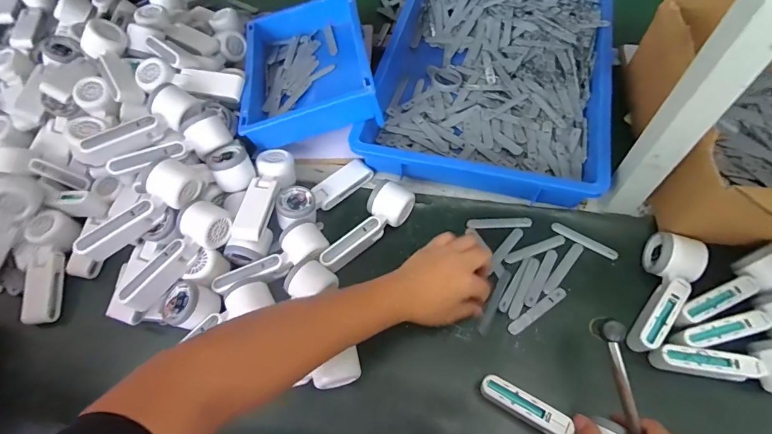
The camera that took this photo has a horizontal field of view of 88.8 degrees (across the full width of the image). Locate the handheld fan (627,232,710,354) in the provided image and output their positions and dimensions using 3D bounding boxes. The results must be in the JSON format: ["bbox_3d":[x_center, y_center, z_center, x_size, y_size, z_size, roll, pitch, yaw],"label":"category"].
[{"bbox_3d":[0.359,0.098,0.510,0.056,0.050,0.159,25,65,17],"label":"handheld fan"}]

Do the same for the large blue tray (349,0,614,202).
[{"bbox_3d":[0.202,-0.291,0.730,0.374,0.077,0.567,13,62,11],"label":"large blue tray"}]

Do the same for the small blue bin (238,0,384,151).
[{"bbox_3d":[-0.141,-0.274,0.682,0.207,0.080,0.312,-10,60,-2],"label":"small blue bin"}]

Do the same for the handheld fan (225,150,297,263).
[{"bbox_3d":[-0.189,-0.022,0.609,0.051,0.067,0.184,10,62,10],"label":"handheld fan"}]

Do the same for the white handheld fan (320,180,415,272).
[{"bbox_3d":[-0.024,0.018,0.584,0.053,0.057,0.159,32,67,20],"label":"white handheld fan"}]

